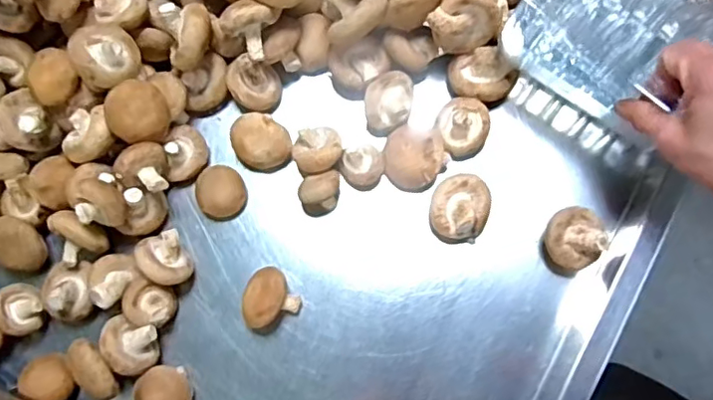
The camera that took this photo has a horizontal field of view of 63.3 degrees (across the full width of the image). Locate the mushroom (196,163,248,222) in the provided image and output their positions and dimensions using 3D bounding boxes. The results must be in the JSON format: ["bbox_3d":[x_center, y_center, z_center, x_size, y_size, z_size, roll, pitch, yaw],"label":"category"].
[{"bbox_3d":[-0.121,-0.008,0.516,0.042,0.020,0.046,0,79,0],"label":"mushroom"}]

